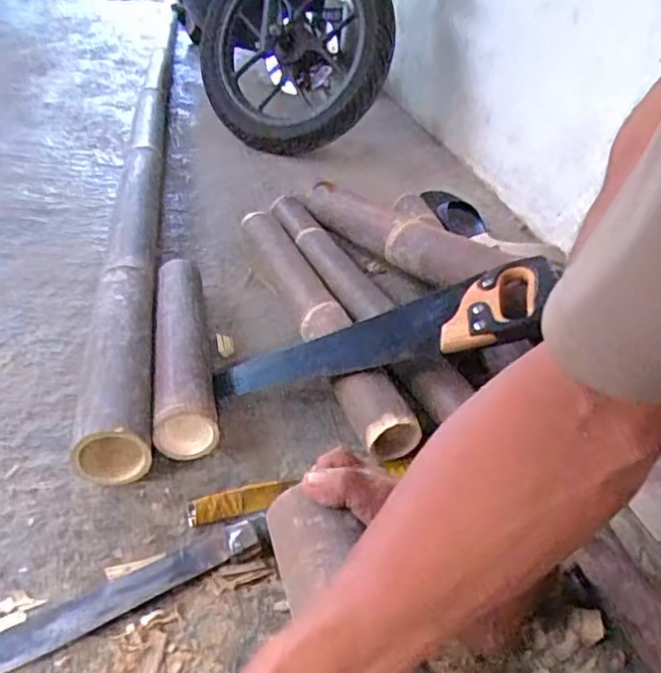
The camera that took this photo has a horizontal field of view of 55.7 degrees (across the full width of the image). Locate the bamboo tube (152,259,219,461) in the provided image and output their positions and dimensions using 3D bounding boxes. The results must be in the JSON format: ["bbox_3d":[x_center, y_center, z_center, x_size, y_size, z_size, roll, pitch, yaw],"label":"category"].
[{"bbox_3d":[-0.184,0.016,0.782,0.066,0.077,0.345,-3,36,-13],"label":"bamboo tube"}]

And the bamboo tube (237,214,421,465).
[{"bbox_3d":[-0.025,-0.041,0.870,0.074,0.063,0.530,-9,38,-21],"label":"bamboo tube"}]

